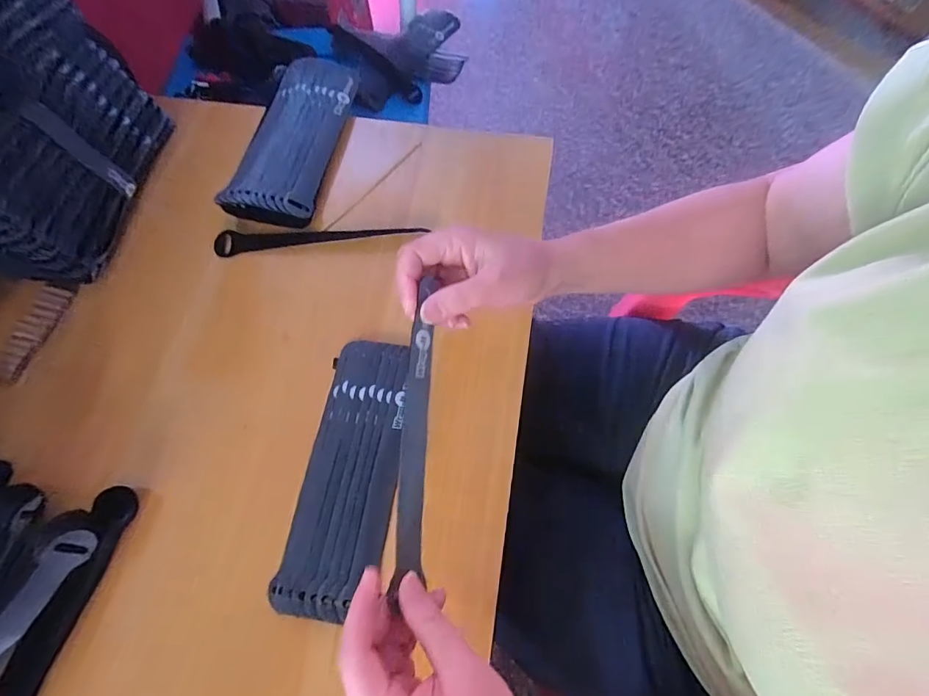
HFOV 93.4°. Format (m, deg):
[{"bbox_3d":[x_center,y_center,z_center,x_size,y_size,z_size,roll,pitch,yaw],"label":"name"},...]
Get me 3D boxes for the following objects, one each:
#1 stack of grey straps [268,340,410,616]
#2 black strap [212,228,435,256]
[{"bbox_3d":[-0.085,0.089,0.332,0.069,0.011,0.198,8,69,3],"label":"stack of grey straps"},{"bbox_3d":[-0.138,-0.102,0.407,0.196,0.014,0.025,0,69,0],"label":"black strap"}]

